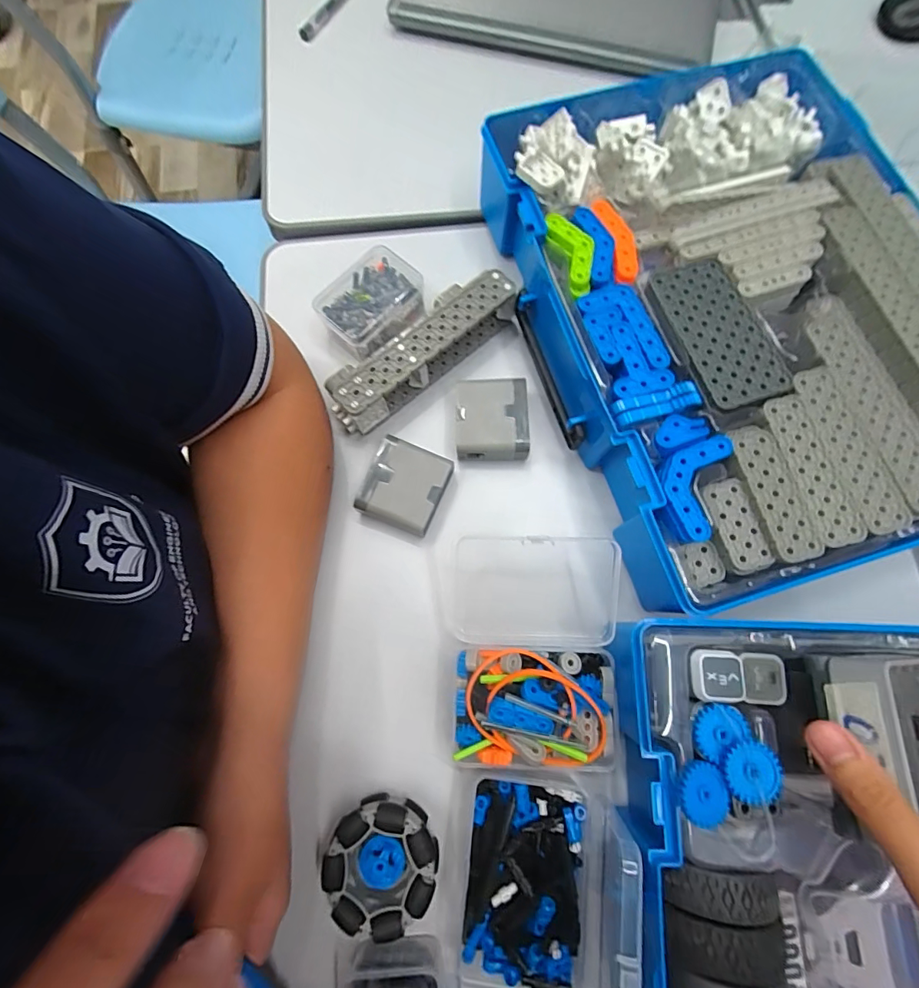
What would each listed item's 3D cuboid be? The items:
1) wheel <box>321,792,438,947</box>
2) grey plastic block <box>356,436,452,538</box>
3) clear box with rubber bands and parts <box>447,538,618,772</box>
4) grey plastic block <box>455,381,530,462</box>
[{"bbox_3d":[-0.043,0.206,0.250,0.059,0.025,0.058,0,75,-1],"label":"wheel"},{"bbox_3d":[-0.037,-0.004,0.309,0.050,0.029,0.055,23,75,5],"label":"grey plastic block"},{"bbox_3d":[0.048,0.092,0.277,0.109,0.036,0.136,4,75,0],"label":"clear box with rubber bands and parts"},{"bbox_3d":[0.023,-0.052,0.322,0.050,0.027,0.053,0,75,-1],"label":"grey plastic block"}]

